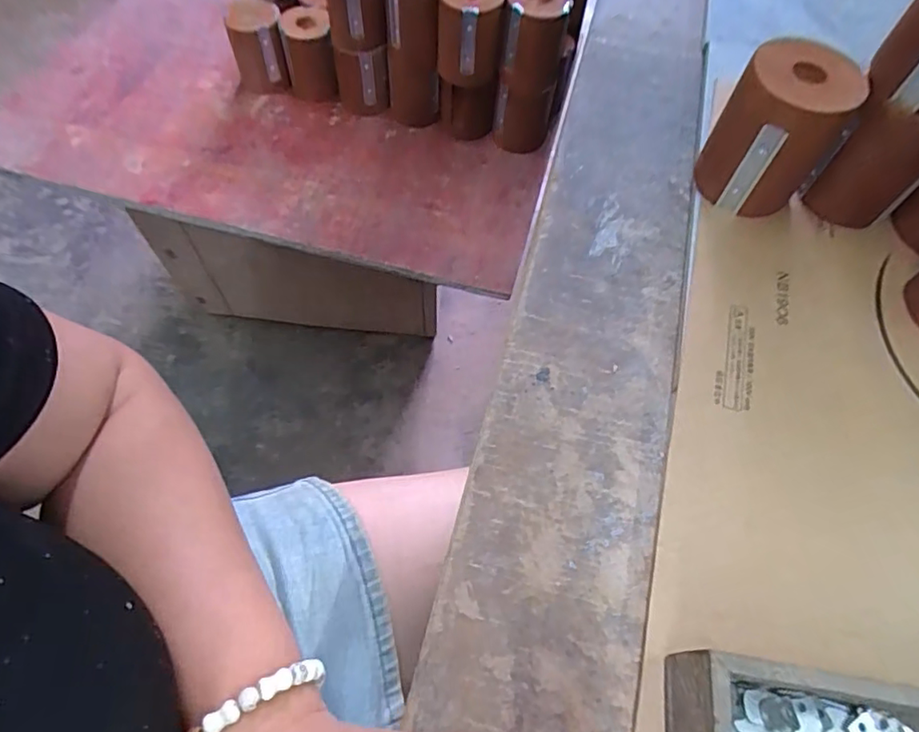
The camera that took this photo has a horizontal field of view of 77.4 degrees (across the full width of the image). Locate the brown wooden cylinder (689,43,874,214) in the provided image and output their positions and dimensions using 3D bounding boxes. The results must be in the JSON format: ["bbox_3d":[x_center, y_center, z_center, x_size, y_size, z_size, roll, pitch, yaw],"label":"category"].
[{"bbox_3d":[0.236,-0.173,0.434,0.073,0.105,0.072,0,62,0],"label":"brown wooden cylinder"}]

